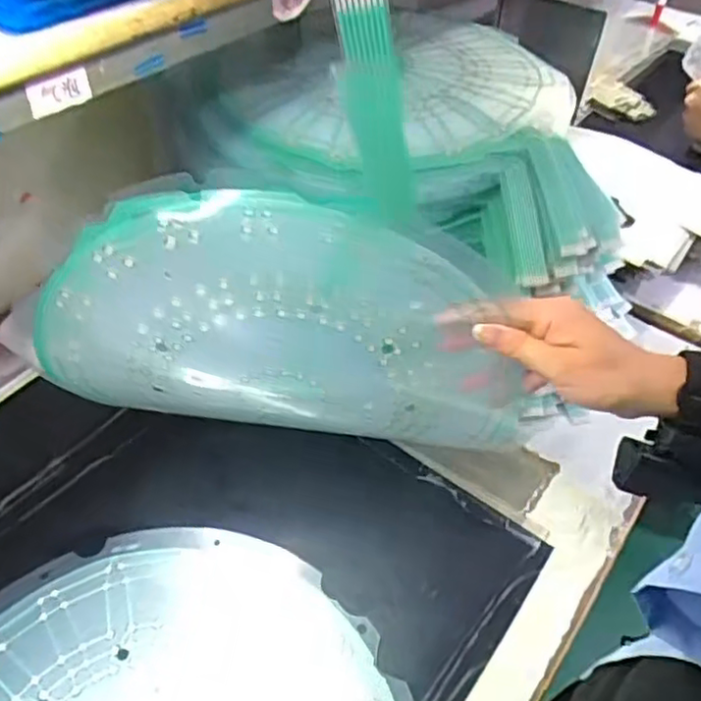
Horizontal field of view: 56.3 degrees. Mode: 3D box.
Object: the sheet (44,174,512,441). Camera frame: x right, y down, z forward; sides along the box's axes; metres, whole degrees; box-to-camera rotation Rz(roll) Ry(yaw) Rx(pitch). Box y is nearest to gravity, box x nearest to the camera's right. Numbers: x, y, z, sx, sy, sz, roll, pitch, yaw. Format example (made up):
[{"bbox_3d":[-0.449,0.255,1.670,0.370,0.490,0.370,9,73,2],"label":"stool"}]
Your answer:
[{"bbox_3d":[-0.044,-0.014,0.449,0.329,0.226,0.033,3,44,2],"label":"sheet"}]

